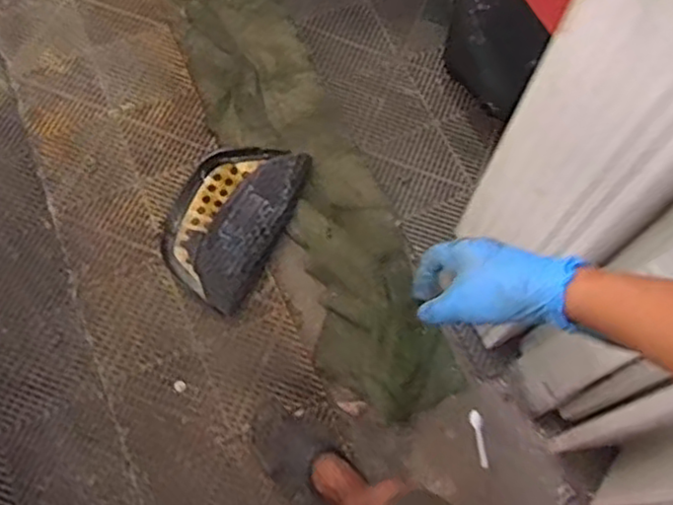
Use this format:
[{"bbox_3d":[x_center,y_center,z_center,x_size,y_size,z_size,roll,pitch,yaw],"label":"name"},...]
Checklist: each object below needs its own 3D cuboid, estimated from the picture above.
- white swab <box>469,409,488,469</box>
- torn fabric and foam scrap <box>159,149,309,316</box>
[{"bbox_3d":[0.287,0.374,1.390,0.023,0.007,0.111,-6,68,-4],"label":"white swab"},{"bbox_3d":[-0.239,-0.084,1.541,0.253,0.039,0.394,25,69,8],"label":"torn fabric and foam scrap"}]

